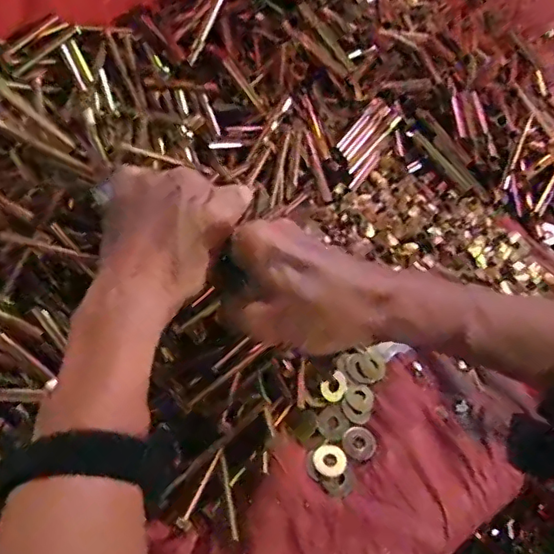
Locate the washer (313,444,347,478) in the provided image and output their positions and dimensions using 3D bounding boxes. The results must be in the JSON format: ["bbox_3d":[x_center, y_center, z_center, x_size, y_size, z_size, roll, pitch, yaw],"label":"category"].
[{"bbox_3d":[0.041,0.139,0.425,0.024,0.006,0.024,2,56,-4],"label":"washer"}]

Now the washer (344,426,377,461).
[{"bbox_3d":[0.064,0.127,0.432,0.024,0.004,0.025,2,56,-4],"label":"washer"}]

